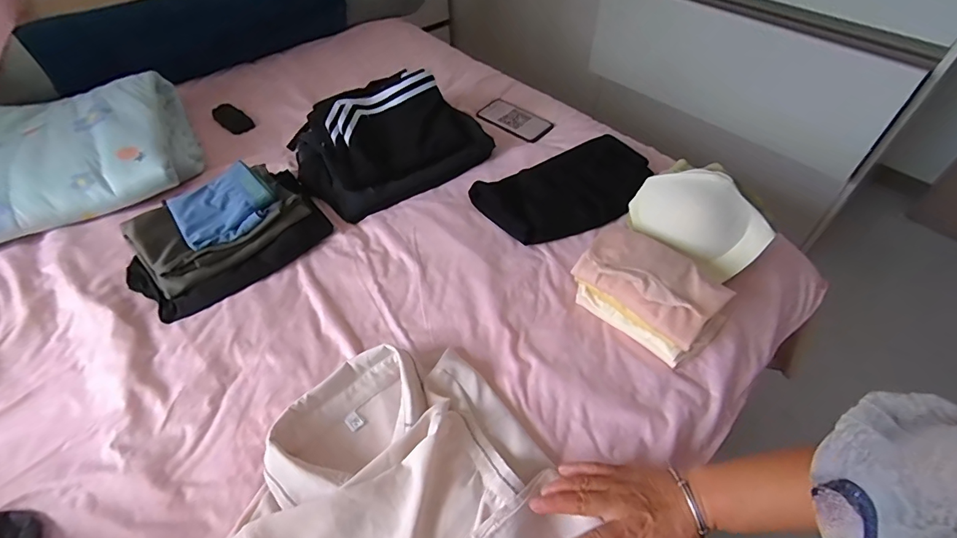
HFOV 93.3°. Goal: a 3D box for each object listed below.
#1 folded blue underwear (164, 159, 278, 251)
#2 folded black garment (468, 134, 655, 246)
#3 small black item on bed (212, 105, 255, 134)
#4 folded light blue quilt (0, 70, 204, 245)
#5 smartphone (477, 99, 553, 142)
[{"bbox_3d":[-0.403,-0.103,0.712,0.143,0.033,0.136,-32,57,-24],"label":"folded blue underwear"},{"bbox_3d":[0.154,-0.136,0.784,0.300,0.045,0.165,-20,53,-15],"label":"folded black garment"},{"bbox_3d":[-0.549,-0.335,1.004,0.122,0.008,0.054,32,73,20],"label":"small black item on bed"},{"bbox_3d":[-0.817,-0.195,0.816,0.530,0.103,0.352,-24,54,-18],"label":"folded light blue quilt"},{"bbox_3d":[0.075,-0.319,0.965,0.081,0.014,0.168,-37,59,-26],"label":"smartphone"}]

